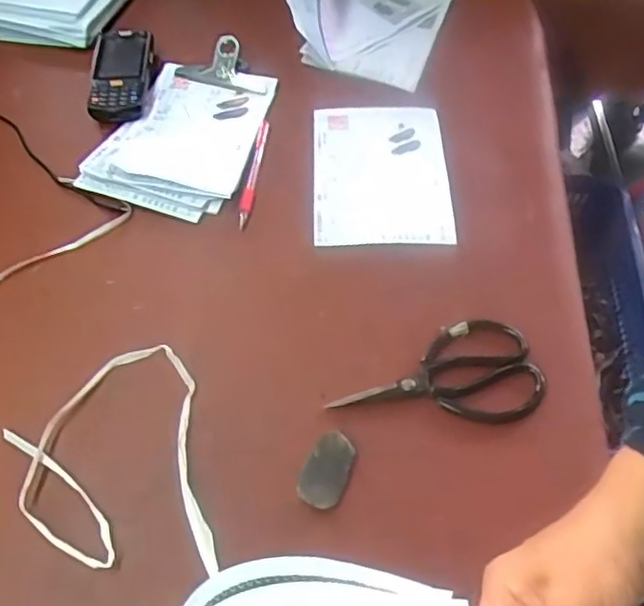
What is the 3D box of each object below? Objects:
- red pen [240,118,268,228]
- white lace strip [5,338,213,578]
[{"bbox_3d":[-0.077,-0.148,0.740,0.015,0.016,0.156,4,57,5],"label":"red pen"},{"bbox_3d":[-0.182,0.134,0.548,0.161,0.024,0.205,-12,57,-5],"label":"white lace strip"}]

